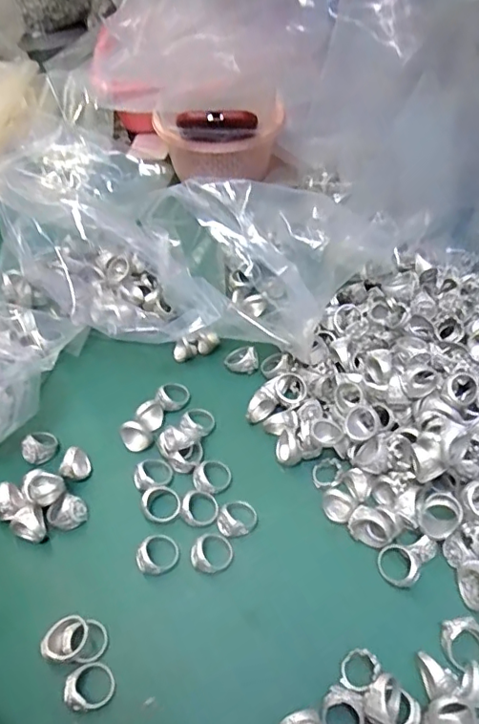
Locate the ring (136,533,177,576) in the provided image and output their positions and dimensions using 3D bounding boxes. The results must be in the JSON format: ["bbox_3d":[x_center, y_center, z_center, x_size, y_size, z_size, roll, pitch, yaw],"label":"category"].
[{"bbox_3d":[-0.056,0.130,0.372,0.029,0.011,0.024,-27,55,-19],"label":"ring"}]

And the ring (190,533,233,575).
[{"bbox_3d":[-0.019,0.129,0.372,0.029,0.011,0.025,-23,54,-17],"label":"ring"}]

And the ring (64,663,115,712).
[{"bbox_3d":[-0.088,0.190,0.321,0.025,0.015,0.024,-1,51,1],"label":"ring"}]

